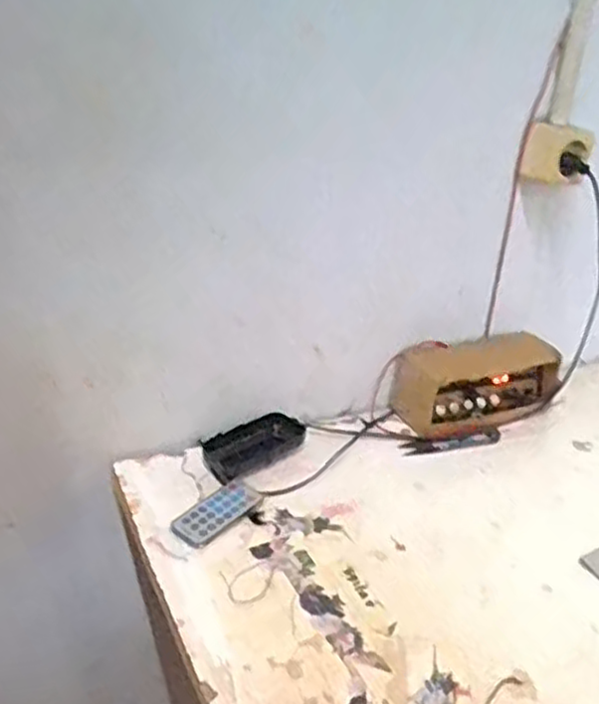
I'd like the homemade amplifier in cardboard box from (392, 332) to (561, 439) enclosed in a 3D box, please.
[{"bbox_3d":[0.207,0.035,0.849,0.193,0.084,0.080,-7,27,-19],"label":"homemade amplifier in cardboard box"}]

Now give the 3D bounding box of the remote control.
[{"bbox_3d":[-0.073,0.146,0.674,0.042,0.008,0.091,23,32,35],"label":"remote control"}]

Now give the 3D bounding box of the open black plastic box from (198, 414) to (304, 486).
[{"bbox_3d":[-0.046,0.095,0.762,0.106,0.025,0.059,-17,32,-35],"label":"open black plastic box"}]

